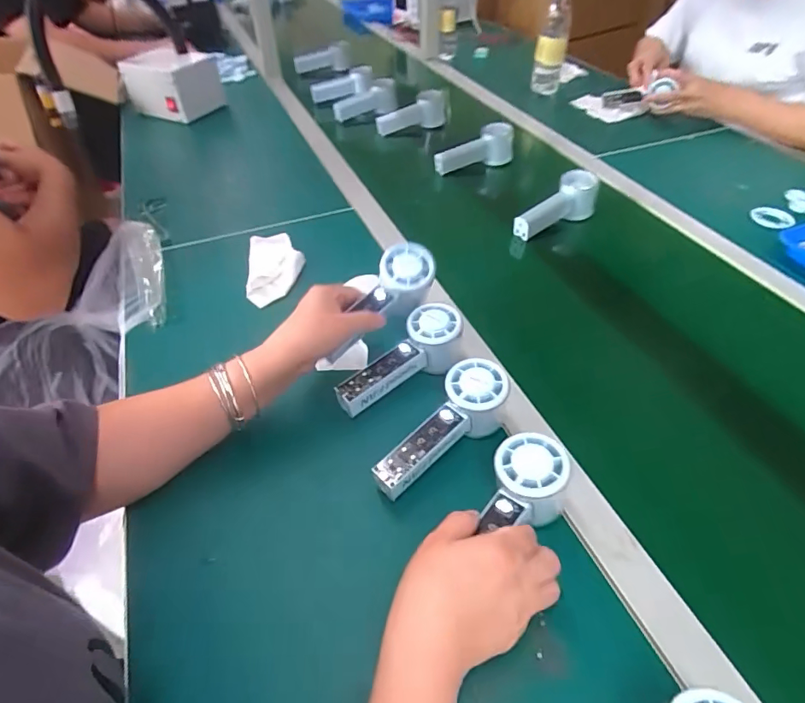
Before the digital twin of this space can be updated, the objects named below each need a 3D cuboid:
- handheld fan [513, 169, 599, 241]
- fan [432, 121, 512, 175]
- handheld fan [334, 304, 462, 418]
[{"bbox_3d":[0.233,-0.222,0.752,0.157,0.065,0.056,-33,53,-9],"label":"handheld fan"},{"bbox_3d":[0.132,-0.373,0.900,0.151,0.065,0.046,-18,47,3],"label":"fan"},{"bbox_3d":[0.001,0.013,0.510,0.155,0.056,0.057,-38,55,-11],"label":"handheld fan"}]

